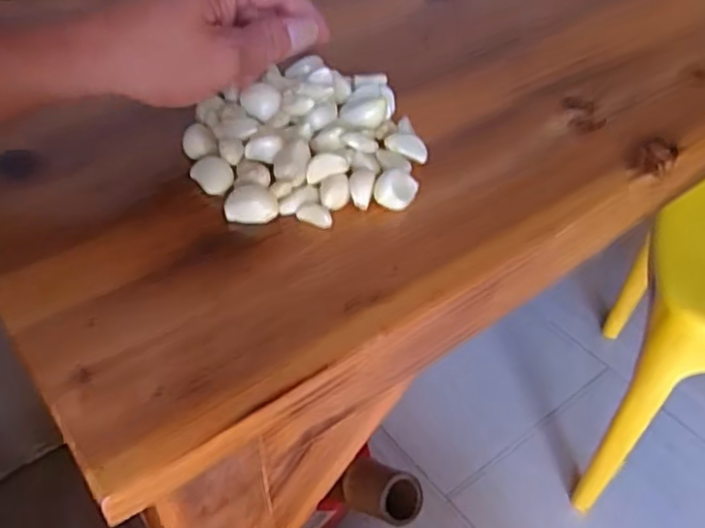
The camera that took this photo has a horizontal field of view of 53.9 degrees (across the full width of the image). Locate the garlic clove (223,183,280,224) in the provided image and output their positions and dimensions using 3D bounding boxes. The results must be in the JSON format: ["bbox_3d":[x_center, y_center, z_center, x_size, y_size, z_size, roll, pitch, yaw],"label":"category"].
[{"bbox_3d":[-0.055,-0.032,0.379,0.028,0.013,0.018,2,44,2],"label":"garlic clove"}]

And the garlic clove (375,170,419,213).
[{"bbox_3d":[0.024,-0.041,0.387,0.023,0.018,0.022,4,45,4],"label":"garlic clove"}]

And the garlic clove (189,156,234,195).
[{"bbox_3d":[-0.079,-0.048,0.392,0.023,0.015,0.025,-10,45,-10],"label":"garlic clove"}]

